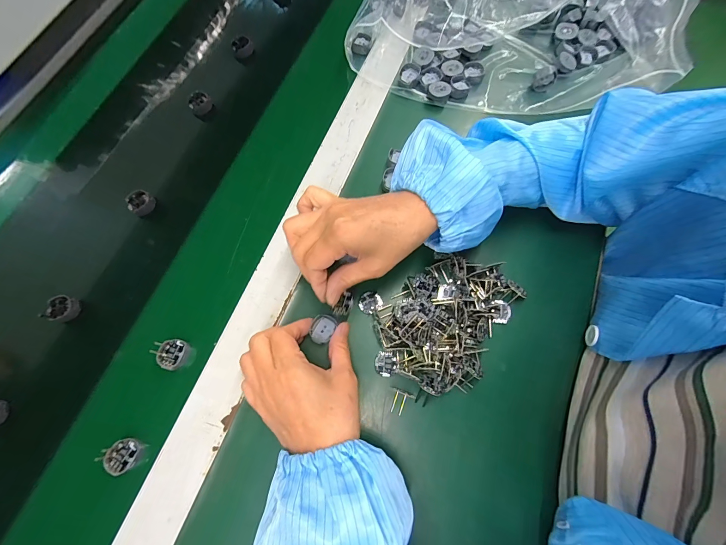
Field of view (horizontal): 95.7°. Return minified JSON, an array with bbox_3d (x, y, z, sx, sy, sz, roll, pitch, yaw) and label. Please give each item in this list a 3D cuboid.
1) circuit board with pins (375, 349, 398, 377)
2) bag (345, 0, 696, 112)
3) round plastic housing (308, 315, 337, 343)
[{"bbox_3d":[0.023,0.088,0.322,0.021,0.004,0.026,17,72,5],"label":"circuit board with pins"},{"bbox_3d":[0.217,-0.498,0.459,0.408,0.122,0.578,8,72,2],"label":"bag"},{"bbox_3d":[-0.040,0.055,0.325,0.022,0.007,0.029,25,74,7],"label":"round plastic housing"}]

